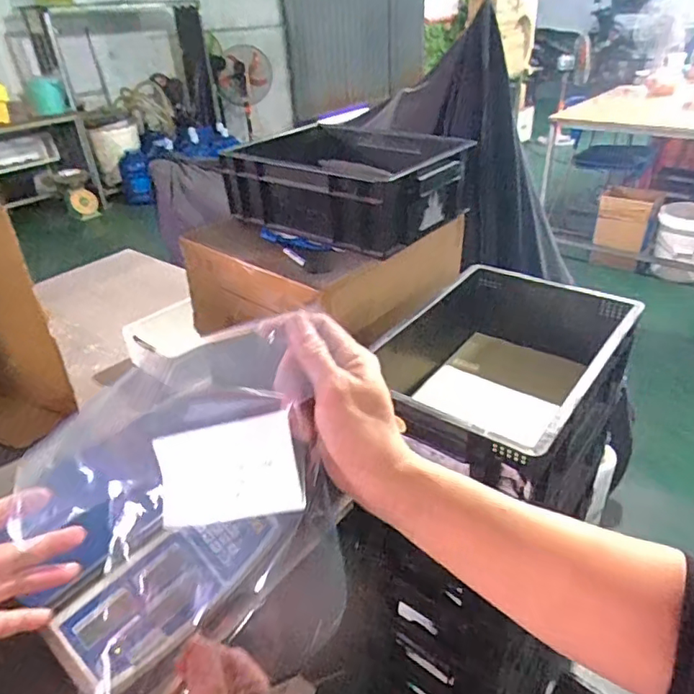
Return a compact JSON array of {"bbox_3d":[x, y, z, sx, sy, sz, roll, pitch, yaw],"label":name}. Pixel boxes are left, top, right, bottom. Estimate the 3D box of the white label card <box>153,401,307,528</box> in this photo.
[{"bbox_3d":[-0.077,0.079,0.346,0.107,0.060,0.006,-15,-15,24],"label":"white label card"}]

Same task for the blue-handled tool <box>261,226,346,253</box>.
[{"bbox_3d":[-0.073,-0.164,0.848,0.167,0.018,0.016,19,39,31],"label":"blue-handled tool"}]

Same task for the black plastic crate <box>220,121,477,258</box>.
[{"bbox_3d":[-0.003,-0.271,0.880,0.370,0.116,0.241,20,39,33],"label":"black plastic crate"}]

